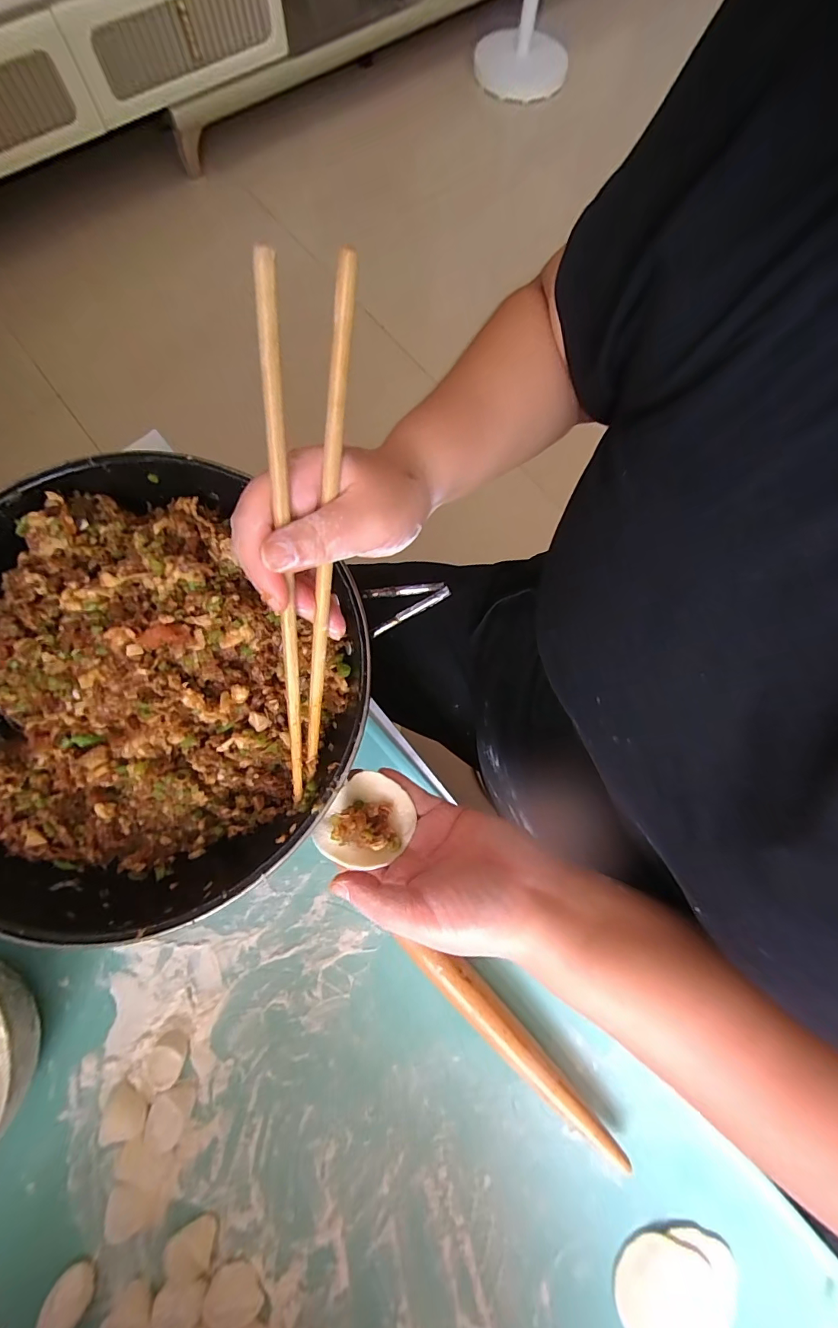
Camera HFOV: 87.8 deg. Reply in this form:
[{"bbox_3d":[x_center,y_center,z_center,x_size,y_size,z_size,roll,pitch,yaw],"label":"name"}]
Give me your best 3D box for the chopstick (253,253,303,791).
[{"bbox_3d":[-0.065,-0.026,0.213,0.009,0.262,0.006,7,32,0],"label":"chopstick"}]

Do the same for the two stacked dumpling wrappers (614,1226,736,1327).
[{"bbox_3d":[0.165,0.405,0.280,0.070,0.005,0.063,13,76,1],"label":"two stacked dumpling wrappers"}]

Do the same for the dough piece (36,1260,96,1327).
[{"bbox_3d":[-0.218,0.395,0.270,0.024,0.015,0.030,33,77,6],"label":"dough piece"}]

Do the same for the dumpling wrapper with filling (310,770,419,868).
[{"bbox_3d":[-0.032,0.100,0.271,0.051,0.023,0.058,32,77,6],"label":"dumpling wrapper with filling"}]

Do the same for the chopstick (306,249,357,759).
[{"bbox_3d":[-0.048,-0.041,0.218,0.008,0.006,0.247,12,120,1],"label":"chopstick"}]

